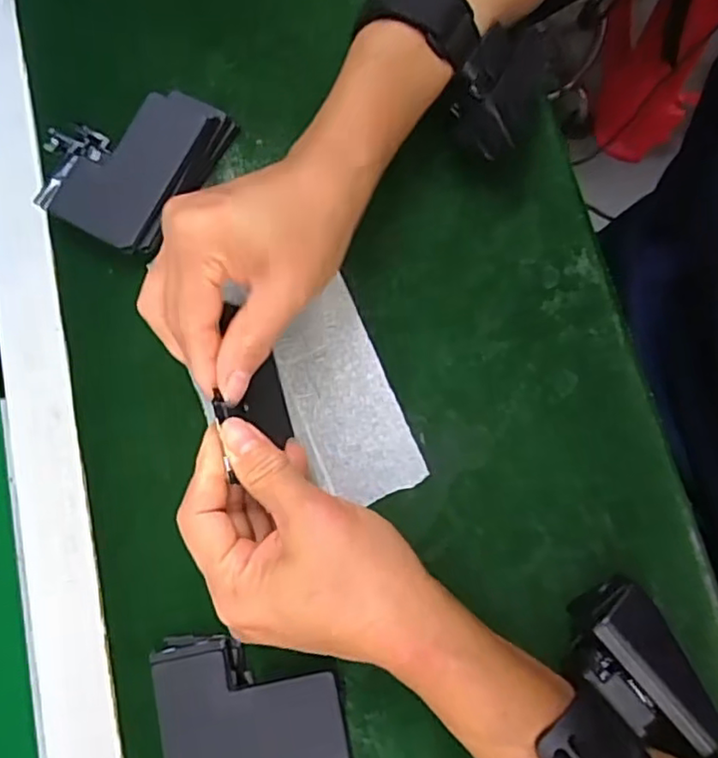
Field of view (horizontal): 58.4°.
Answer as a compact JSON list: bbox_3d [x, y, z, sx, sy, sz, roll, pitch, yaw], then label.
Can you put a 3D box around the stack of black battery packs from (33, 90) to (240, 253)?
[{"bbox_3d":[-0.136,-0.128,0.372,0.090,0.026,0.096,26,80,5],"label":"stack of black battery packs"}]

